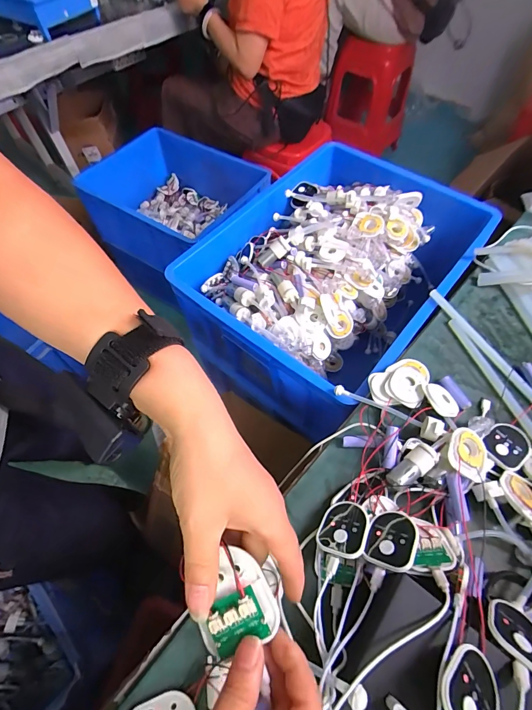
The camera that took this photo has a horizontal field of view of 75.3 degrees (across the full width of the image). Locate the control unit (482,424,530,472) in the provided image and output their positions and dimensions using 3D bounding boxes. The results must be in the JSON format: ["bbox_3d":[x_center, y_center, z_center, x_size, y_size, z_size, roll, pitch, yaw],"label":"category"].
[{"bbox_3d":[0.297,0.110,0.421,0.057,0.011,0.050,-23,63,-12],"label":"control unit"}]

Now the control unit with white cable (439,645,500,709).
[{"bbox_3d":[0.145,0.240,0.243,0.056,0.005,0.047,-23,76,-40],"label":"control unit with white cable"}]

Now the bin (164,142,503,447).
[{"bbox_3d":[0.139,-0.158,0.727,0.399,0.260,0.536,38,68,20],"label":"bin"}]

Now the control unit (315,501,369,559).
[{"bbox_3d":[0.081,0.181,0.361,0.050,0.008,0.058,-3,33,34],"label":"control unit"}]

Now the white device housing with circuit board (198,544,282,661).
[{"bbox_3d":[-0.019,0.148,0.211,0.045,0.015,0.052,-16,61,-8],"label":"white device housing with circuit board"}]

